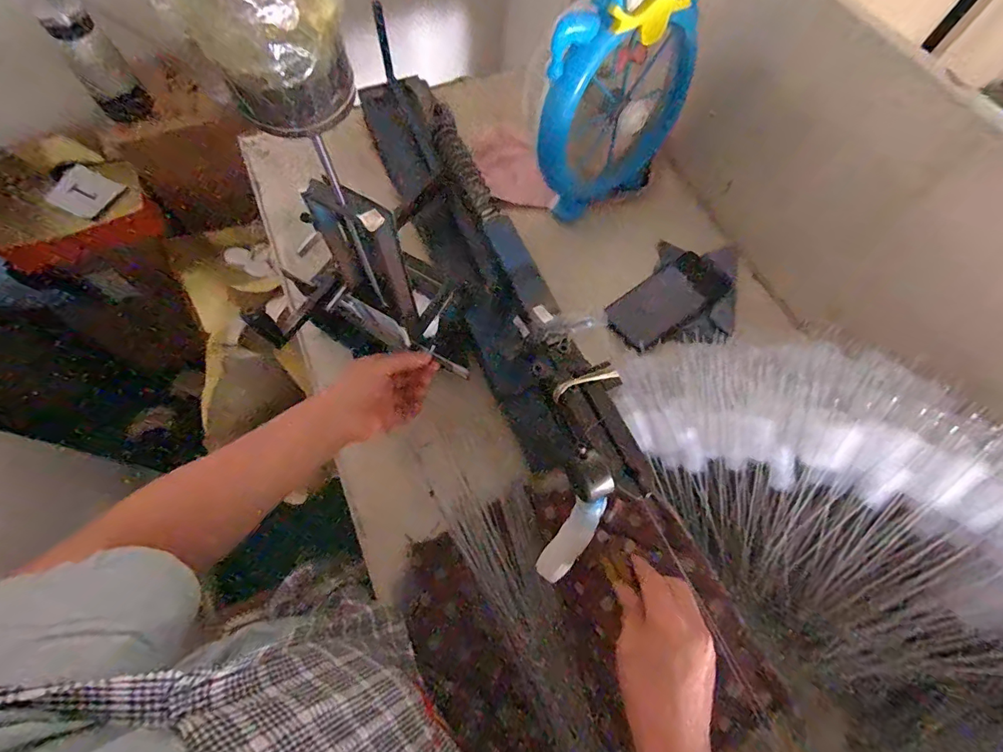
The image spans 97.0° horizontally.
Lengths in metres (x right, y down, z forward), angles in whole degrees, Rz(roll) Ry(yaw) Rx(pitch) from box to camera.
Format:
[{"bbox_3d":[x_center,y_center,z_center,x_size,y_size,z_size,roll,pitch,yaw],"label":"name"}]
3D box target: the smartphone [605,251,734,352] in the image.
[{"bbox_3d":[0.214,-0.099,0.576,0.158,0.006,0.084,-38,59,-7],"label":"smartphone"}]

